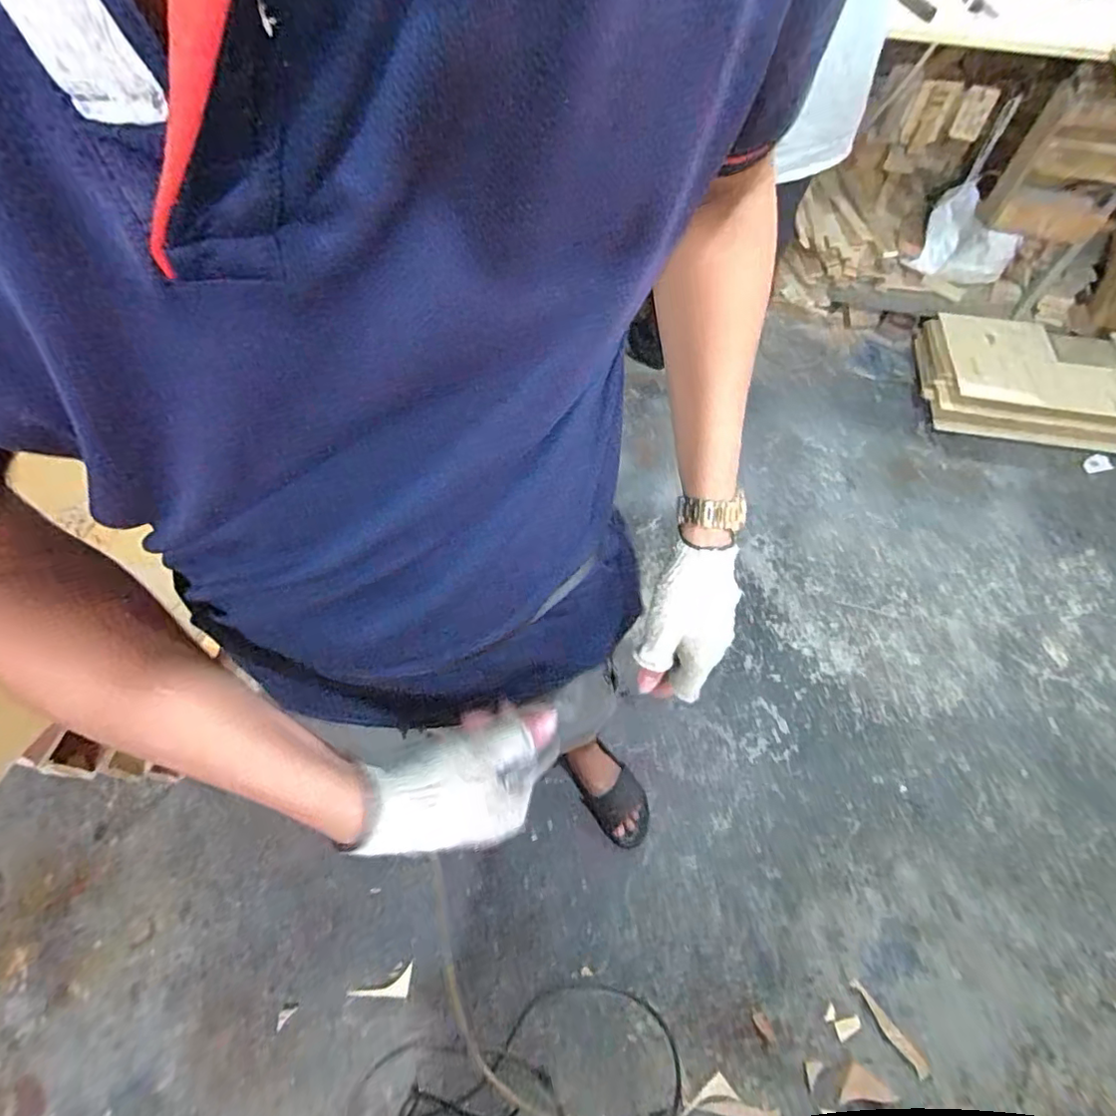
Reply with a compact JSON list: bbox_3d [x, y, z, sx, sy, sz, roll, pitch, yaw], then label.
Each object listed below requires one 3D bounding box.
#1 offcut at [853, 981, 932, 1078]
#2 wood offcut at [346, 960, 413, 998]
[{"bbox_3d":[0.583,0.829,1.015,0.028,0.006,0.155,-41,61,-4],"label":"offcut"},{"bbox_3d":[-0.325,0.805,1.067,0.121,0.010,0.048,-21,64,-11],"label":"wood offcut"}]

